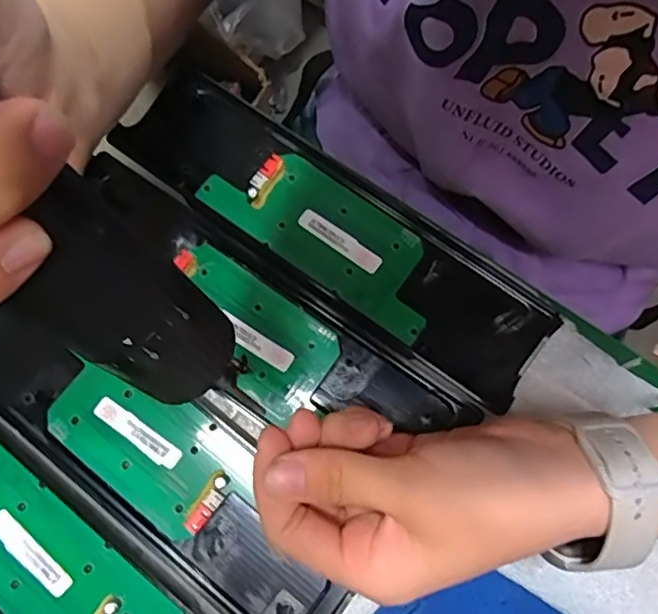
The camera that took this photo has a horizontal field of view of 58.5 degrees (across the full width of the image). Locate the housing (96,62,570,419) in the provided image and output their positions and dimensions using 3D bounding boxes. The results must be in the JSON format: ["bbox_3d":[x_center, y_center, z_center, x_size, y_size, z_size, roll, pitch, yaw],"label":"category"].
[{"bbox_3d":[0.004,-0.044,0.316,0.243,0.023,0.067,35,81,7],"label":"housing"}]

